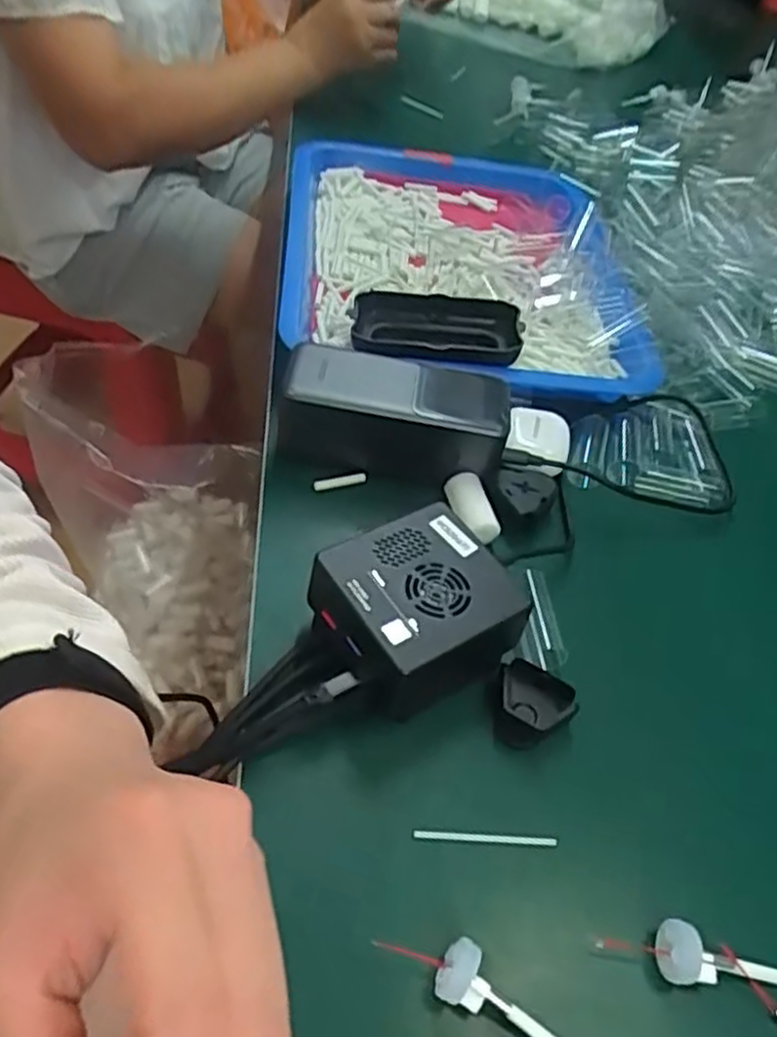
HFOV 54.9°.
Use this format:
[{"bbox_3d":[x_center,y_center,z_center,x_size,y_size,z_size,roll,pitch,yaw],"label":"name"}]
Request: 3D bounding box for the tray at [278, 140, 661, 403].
[{"bbox_3d":[0.047,-0.213,0.592,0.249,0.046,0.326,4,48,-7],"label":"tray"}]

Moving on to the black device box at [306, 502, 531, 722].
[{"bbox_3d":[0.013,0.044,0.352,0.082,0.048,0.075,-22,55,-26],"label":"black device box"}]

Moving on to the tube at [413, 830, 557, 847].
[{"bbox_3d":[0.040,0.133,0.312,0.060,0.005,0.004,6,48,-6],"label":"tube"}]

